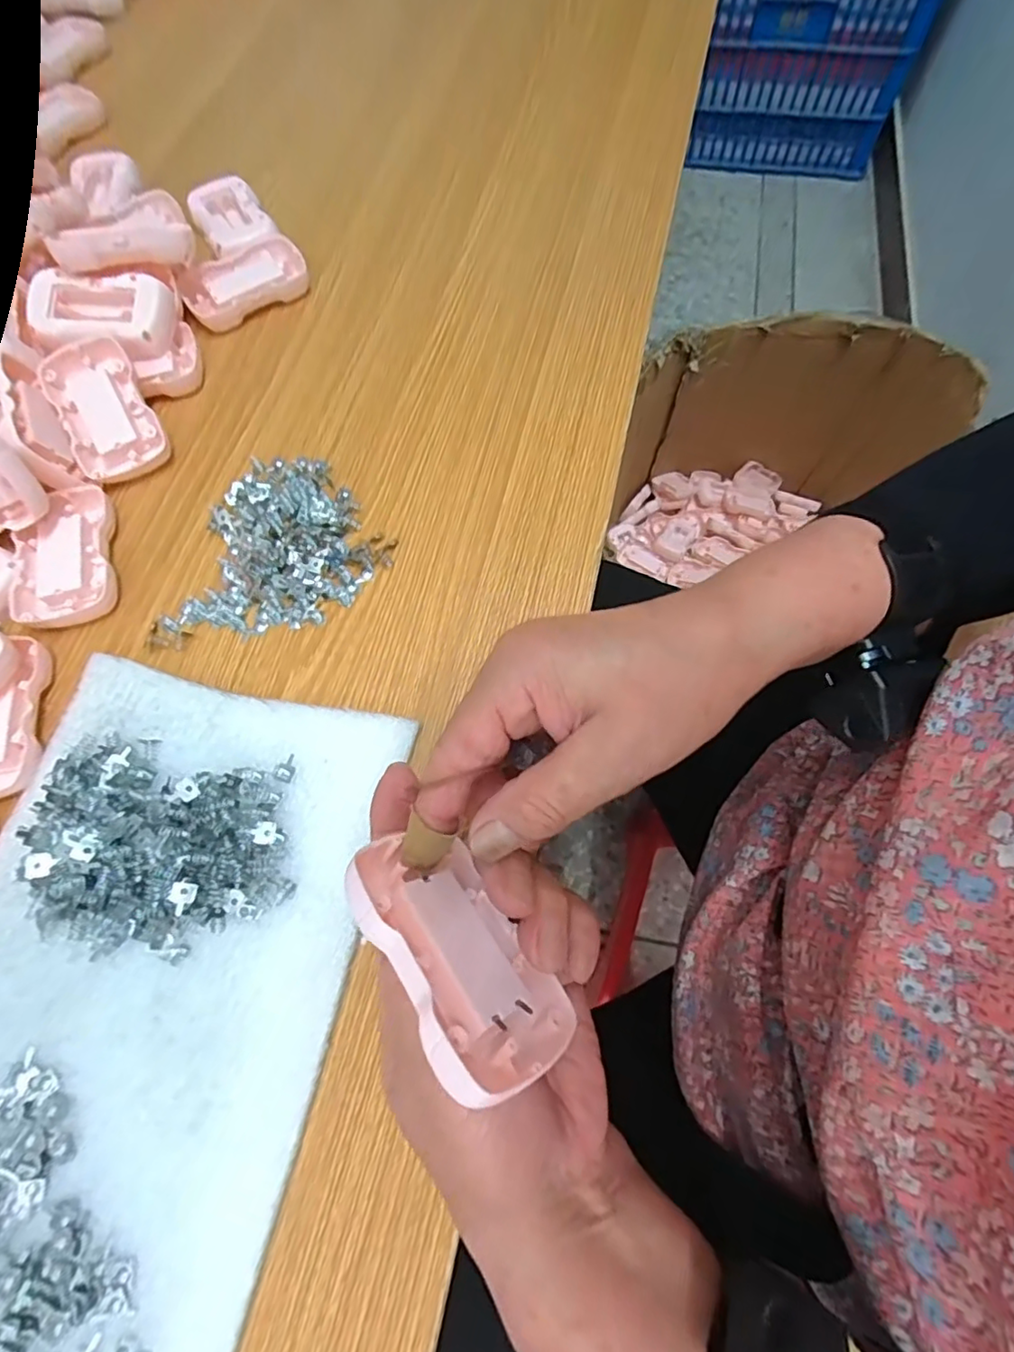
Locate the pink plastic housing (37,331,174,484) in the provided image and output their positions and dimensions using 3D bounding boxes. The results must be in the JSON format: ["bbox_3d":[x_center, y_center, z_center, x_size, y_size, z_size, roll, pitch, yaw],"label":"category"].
[{"bbox_3d":[-0.253,-0.167,0.369,0.054,0.019,0.090,-27,89,-5],"label":"pink plastic housing"}]

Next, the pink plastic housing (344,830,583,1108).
[{"bbox_3d":[-0.020,0.094,0.199,0.089,0.054,0.017,46,118,22],"label":"pink plastic housing"}]

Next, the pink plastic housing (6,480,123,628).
[{"bbox_3d":[-0.259,-0.069,0.342,0.053,0.015,0.086,-15,69,-3],"label":"pink plastic housing"}]

